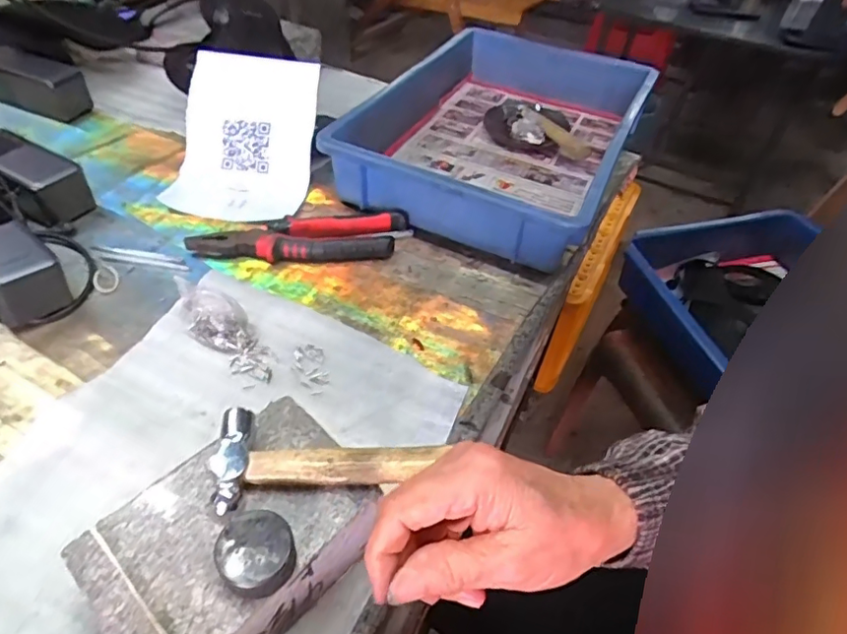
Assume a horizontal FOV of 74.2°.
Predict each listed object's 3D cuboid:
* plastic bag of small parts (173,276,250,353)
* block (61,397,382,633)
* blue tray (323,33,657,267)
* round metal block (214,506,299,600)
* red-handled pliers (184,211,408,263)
[{"bbox_3d":[-0.181,-0.002,0.478,0.075,0.032,0.037,28,49,20],"label":"plastic bag of small parts"},{"bbox_3d":[-0.103,0.135,0.329,0.109,0.065,0.143,36,52,25],"label":"block"},{"bbox_3d":[0.109,-0.255,0.727,0.292,0.094,0.490,21,47,14],"label":"blue tray"},{"bbox_3d":[-0.085,0.122,0.286,0.037,0.020,0.036,3,46,-4],"label":"round metal block"},{"bbox_3d":[-0.124,-0.083,0.570,0.214,0.023,0.070,-9,48,-15],"label":"red-handled pliers"}]

